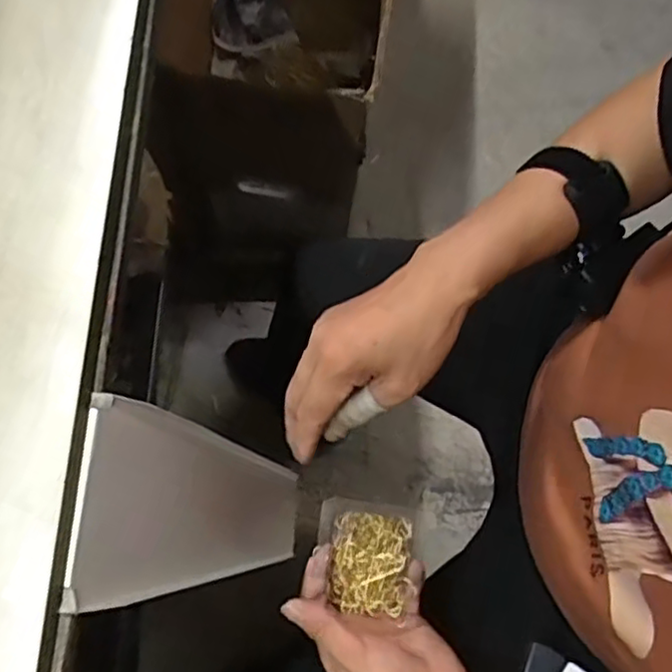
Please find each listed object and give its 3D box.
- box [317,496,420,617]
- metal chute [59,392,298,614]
[{"bbox_3d":[0.020,0.156,0.481,0.067,0.022,0.073,8,72,2],"label":"box"},{"bbox_3d":[-0.088,0.110,0.428,0.162,0.010,0.112,20,68,-42],"label":"metal chute"}]

